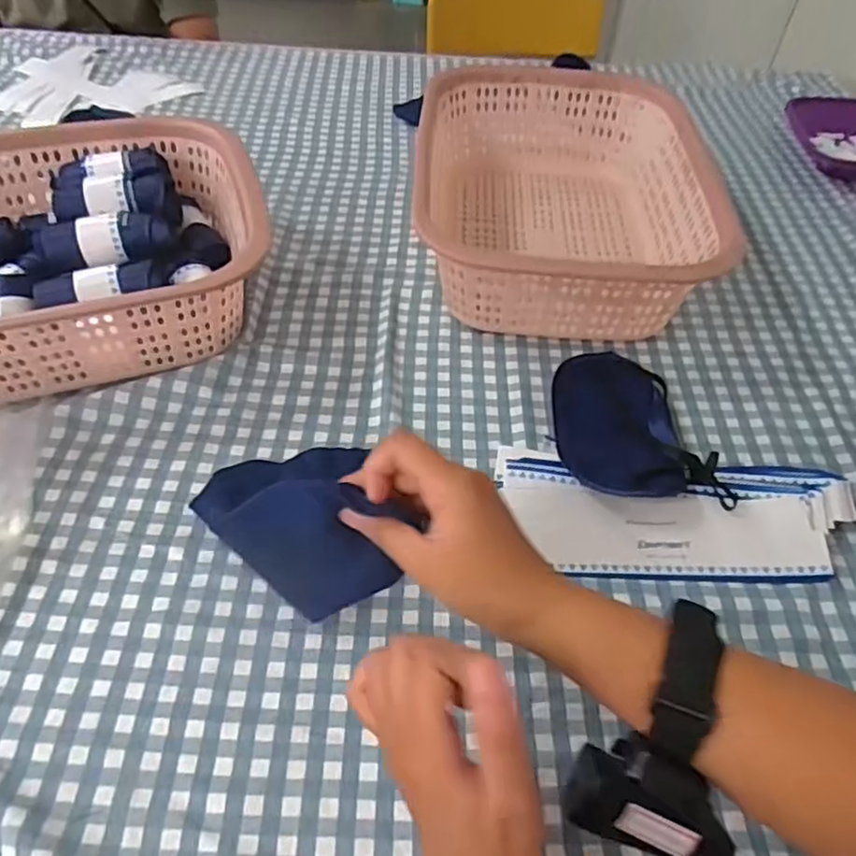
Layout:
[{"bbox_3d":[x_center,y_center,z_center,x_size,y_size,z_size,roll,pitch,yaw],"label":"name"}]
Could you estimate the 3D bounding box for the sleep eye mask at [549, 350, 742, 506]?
[{"bbox_3d":[0.154,-0.006,0.535,0.108,0.034,0.167,-6,50,-9],"label":"sleep eye mask"}]

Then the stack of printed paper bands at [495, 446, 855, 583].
[{"bbox_3d":[0.182,0.060,0.488,0.254,0.019,0.100,6,49,1],"label":"stack of printed paper bands"}]

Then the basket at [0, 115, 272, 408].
[{"bbox_3d":[-0.333,-0.142,0.573,0.369,0.105,0.262,-14,52,-15],"label":"basket"}]

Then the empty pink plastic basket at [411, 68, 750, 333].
[{"bbox_3d":[0.132,-0.229,0.675,0.249,0.112,0.356,1,50,-3],"label":"empty pink plastic basket"}]

